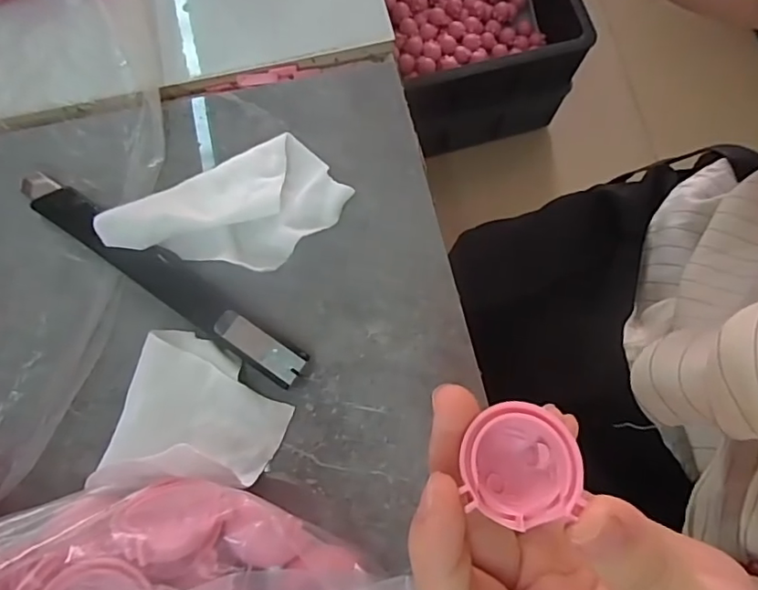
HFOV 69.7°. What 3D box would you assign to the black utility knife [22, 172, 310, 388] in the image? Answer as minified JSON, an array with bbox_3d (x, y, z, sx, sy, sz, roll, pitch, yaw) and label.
[{"bbox_3d":[-0.082,-0.010,0.201,0.131,0.012,0.016,34,77,7],"label":"black utility knife"}]

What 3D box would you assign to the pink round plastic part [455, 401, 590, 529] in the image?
[{"bbox_3d":[0.035,0.042,0.138,0.026,0.011,0.028,2,75,-1],"label":"pink round plastic part"}]

